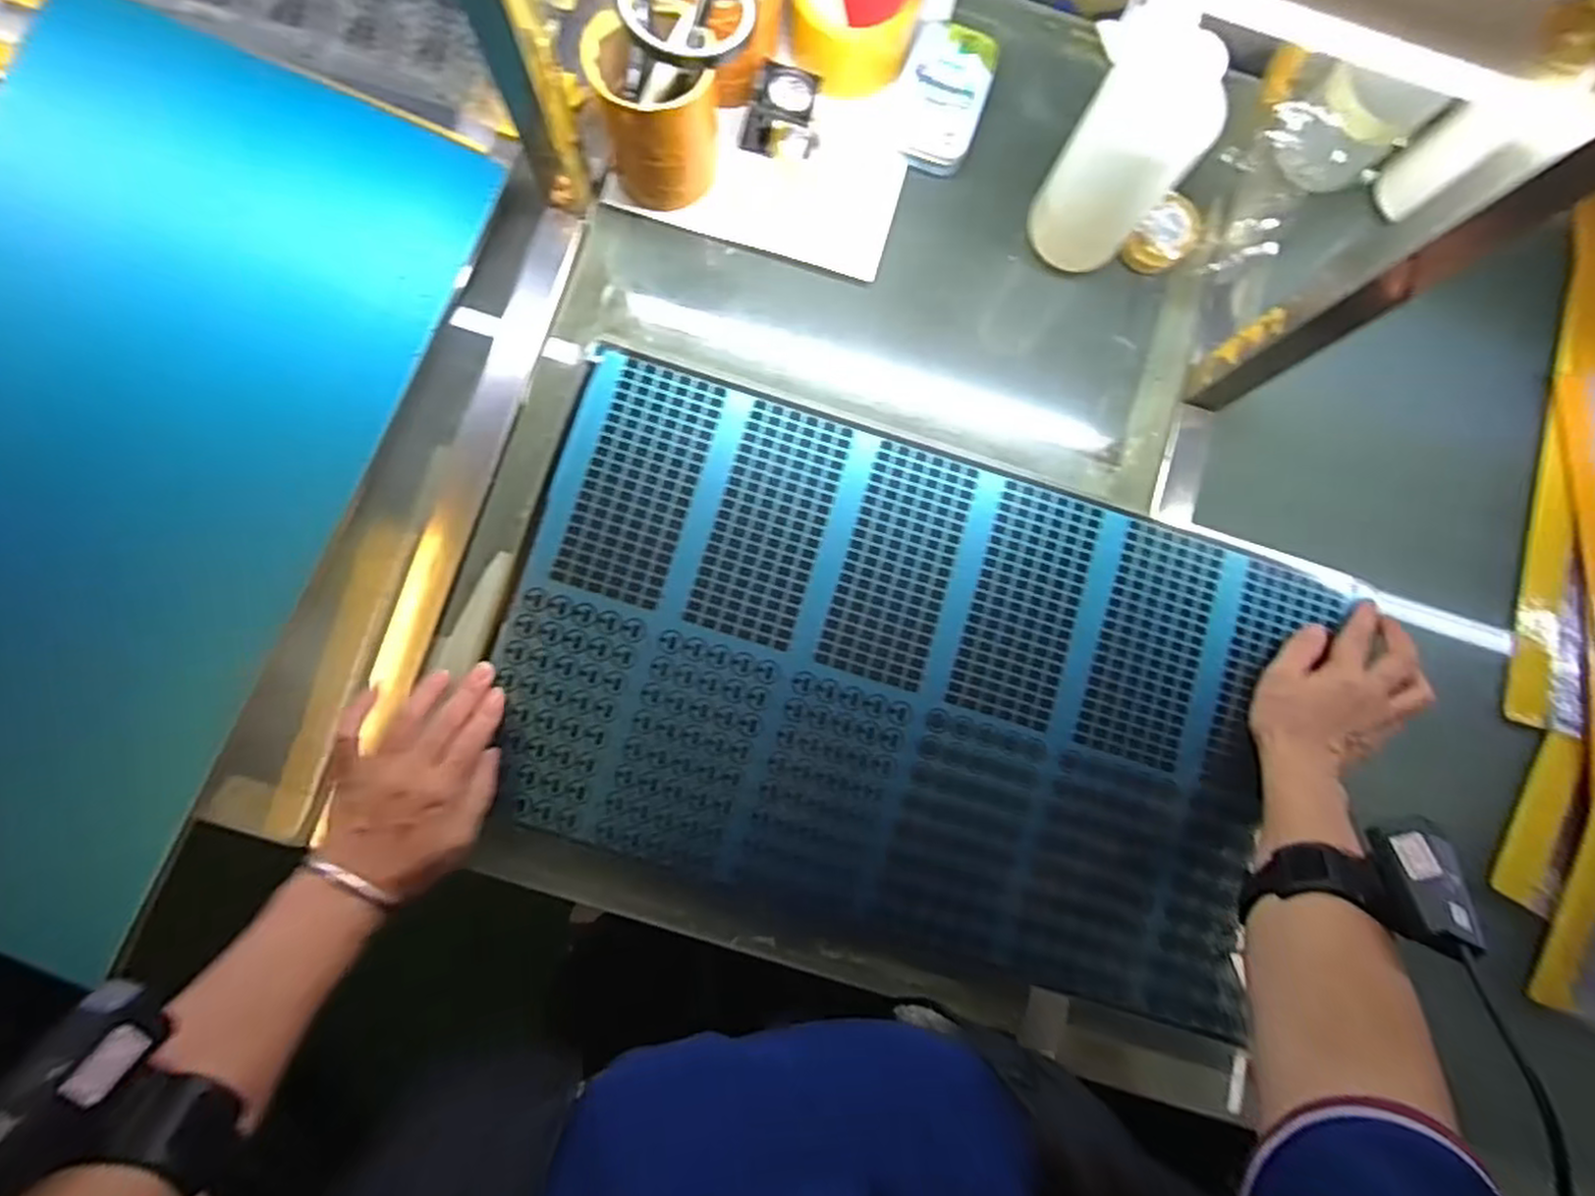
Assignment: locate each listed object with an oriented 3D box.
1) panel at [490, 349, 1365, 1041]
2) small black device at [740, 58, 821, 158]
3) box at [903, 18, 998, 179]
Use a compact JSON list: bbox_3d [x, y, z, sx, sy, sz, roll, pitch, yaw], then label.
[{"bbox_3d":[0.074,0.062,0.541,0.550,0.011,0.340,17,83,-1],"label":"panel"},{"bbox_3d":[-0.012,-0.360,0.550,0.055,0.051,0.042,17,83,-1],"label":"small black device"},{"bbox_3d":[0.116,-0.385,0.574,0.060,0.023,0.113,13,84,-2],"label":"box"}]

